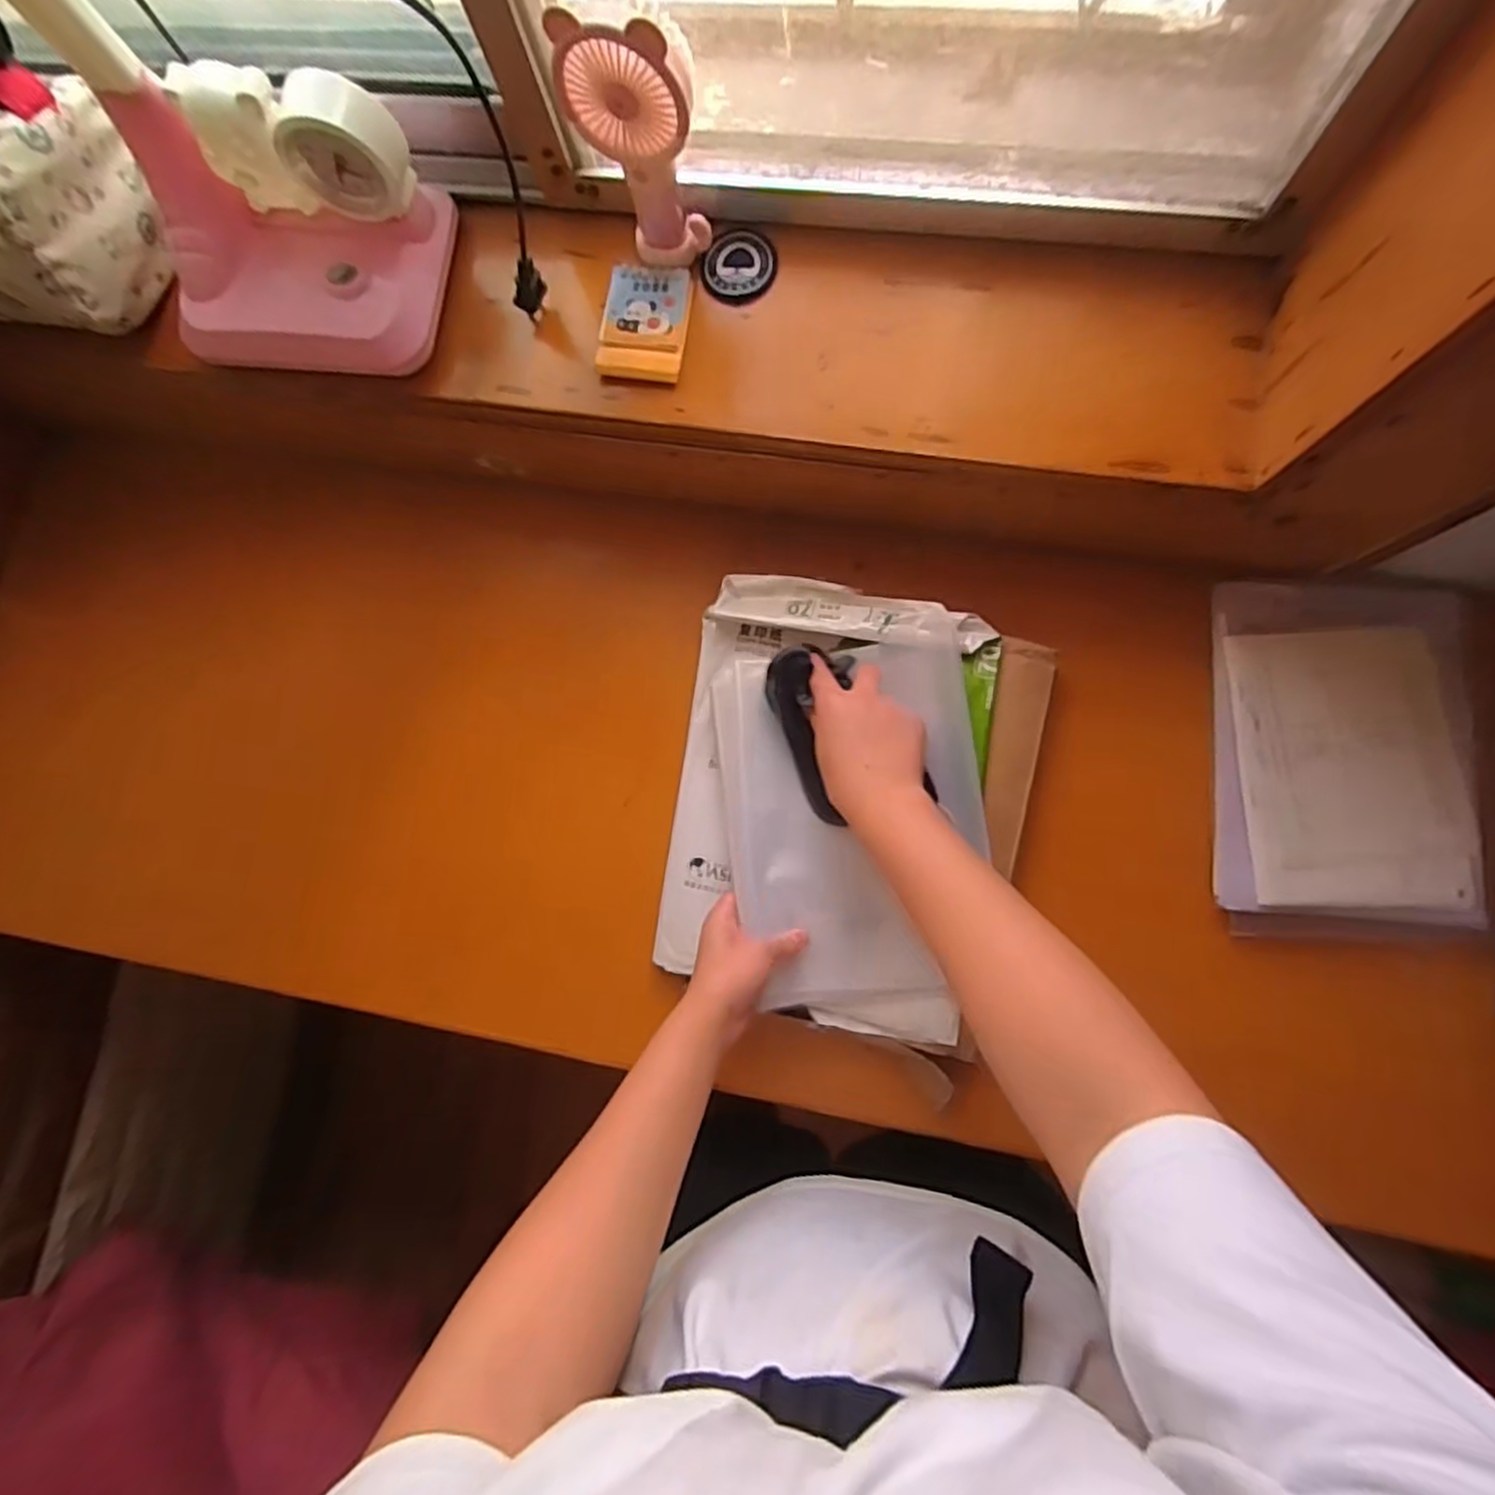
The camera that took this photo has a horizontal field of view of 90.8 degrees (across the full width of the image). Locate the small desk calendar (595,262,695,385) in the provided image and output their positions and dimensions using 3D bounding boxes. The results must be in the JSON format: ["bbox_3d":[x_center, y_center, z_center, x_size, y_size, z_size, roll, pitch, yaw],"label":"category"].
[{"bbox_3d":[-0.078,-0.325,0.563,0.066,0.009,0.090,8,84,7],"label":"small desk calendar"}]

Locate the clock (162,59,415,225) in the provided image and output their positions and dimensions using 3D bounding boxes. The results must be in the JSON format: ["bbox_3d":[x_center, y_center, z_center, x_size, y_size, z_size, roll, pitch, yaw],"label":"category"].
[{"bbox_3d":[-0.308,-0.417,0.517,0.138,0.093,0.046,3,83,7],"label":"clock"}]

